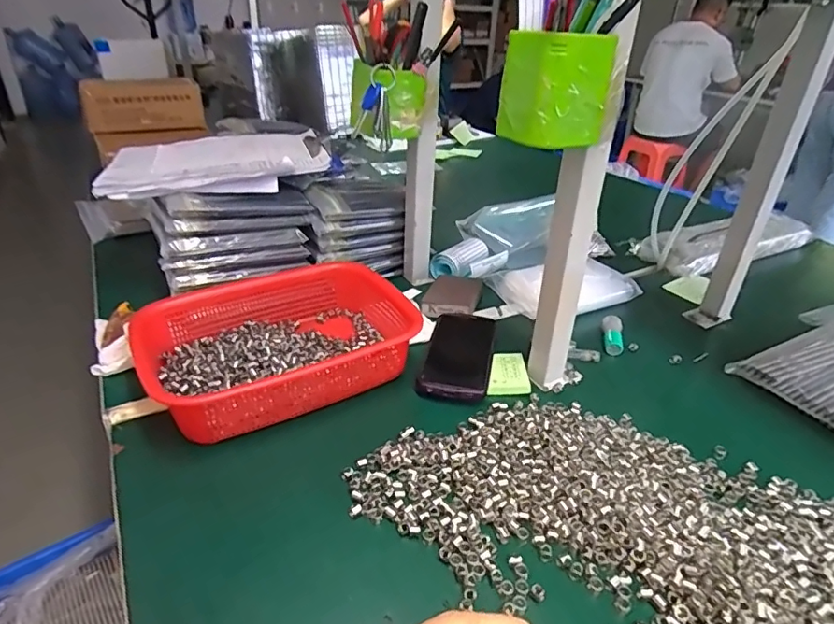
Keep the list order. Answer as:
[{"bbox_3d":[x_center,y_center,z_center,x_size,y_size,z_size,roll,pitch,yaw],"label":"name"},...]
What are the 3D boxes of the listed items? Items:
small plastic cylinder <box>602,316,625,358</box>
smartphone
[{"bbox_3d":[0.252,0.031,0.677,0.025,0.027,0.060,9,31,11],"label":"small plastic cylinder"},{"bbox_3d":[0.053,0.045,0.631,0.076,0.010,0.171,8,31,9],"label":"smartphone"}]

